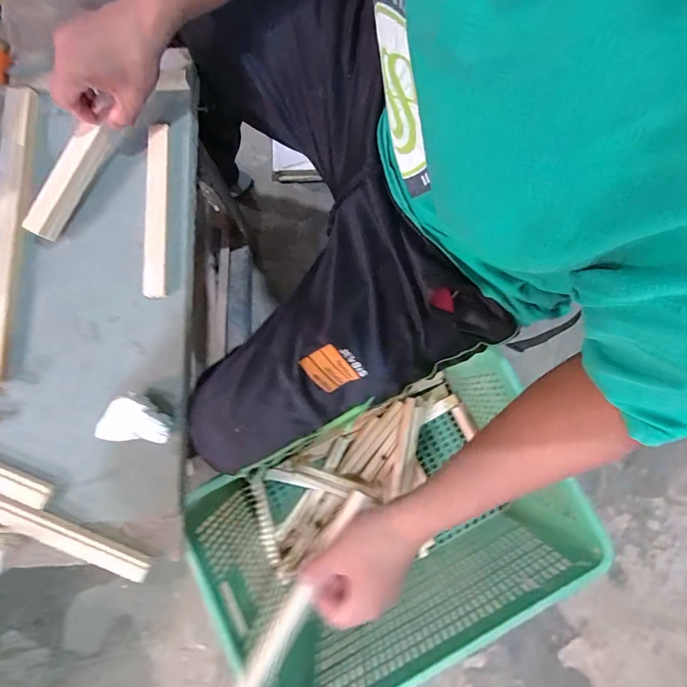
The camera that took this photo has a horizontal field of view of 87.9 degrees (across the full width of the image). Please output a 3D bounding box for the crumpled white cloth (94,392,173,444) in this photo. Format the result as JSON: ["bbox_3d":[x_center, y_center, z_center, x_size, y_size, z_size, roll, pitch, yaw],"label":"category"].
[{"bbox_3d":[-0.242,0.088,0.417,0.084,0.028,0.054,4,81,-1],"label":"crumpled white cloth"}]

